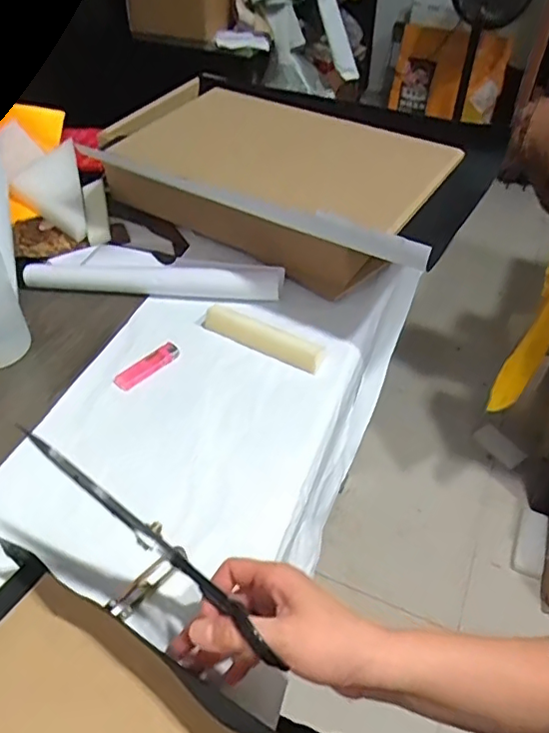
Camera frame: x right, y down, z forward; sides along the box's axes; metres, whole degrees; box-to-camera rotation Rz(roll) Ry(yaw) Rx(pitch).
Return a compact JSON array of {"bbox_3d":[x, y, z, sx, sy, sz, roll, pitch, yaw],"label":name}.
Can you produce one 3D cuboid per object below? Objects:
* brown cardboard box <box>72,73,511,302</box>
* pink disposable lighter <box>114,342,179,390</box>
[{"bbox_3d":[0.010,-0.257,0.762,0.501,0.119,0.291,26,49,23],"label":"brown cardboard box"},{"bbox_3d":[-0.140,-0.001,0.633,0.078,0.016,0.018,-33,54,-31],"label":"pink disposable lighter"}]

